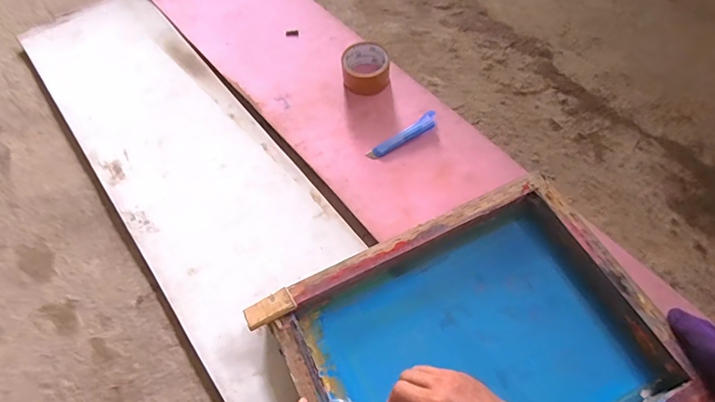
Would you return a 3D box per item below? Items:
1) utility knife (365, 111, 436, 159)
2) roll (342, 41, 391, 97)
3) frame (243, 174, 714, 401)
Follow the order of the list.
[{"bbox_3d":[0.079,-0.112,0.737,0.142,0.013,0.026,-32,66,-16],"label":"utility knife"},{"bbox_3d":[0.017,-0.245,0.788,0.086,0.052,0.083,0,61,0],"label":"roll"},{"bbox_3d":[0.148,0.187,0.548,0.442,0.055,0.350,-24,64,-13],"label":"frame"}]

